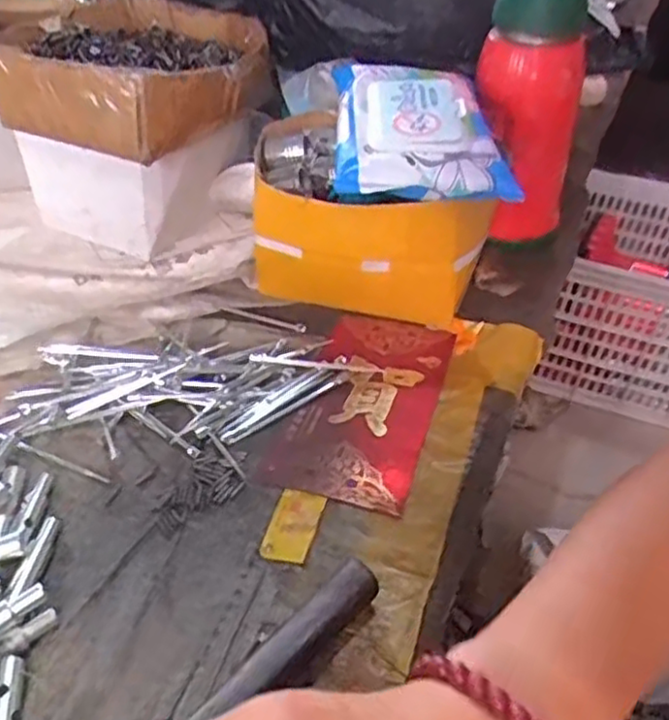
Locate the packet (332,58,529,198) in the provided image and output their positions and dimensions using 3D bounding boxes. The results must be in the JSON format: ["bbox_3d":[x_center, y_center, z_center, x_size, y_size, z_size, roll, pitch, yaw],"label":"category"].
[{"bbox_3d":[0.055,-0.161,0.476,0.106,0.029,0.161,1,42,-3],"label":"packet"}]

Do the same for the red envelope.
[{"bbox_3d":[0.020,0.023,0.443,0.086,0.005,0.162,14,43,12],"label":"red envelope"}]

